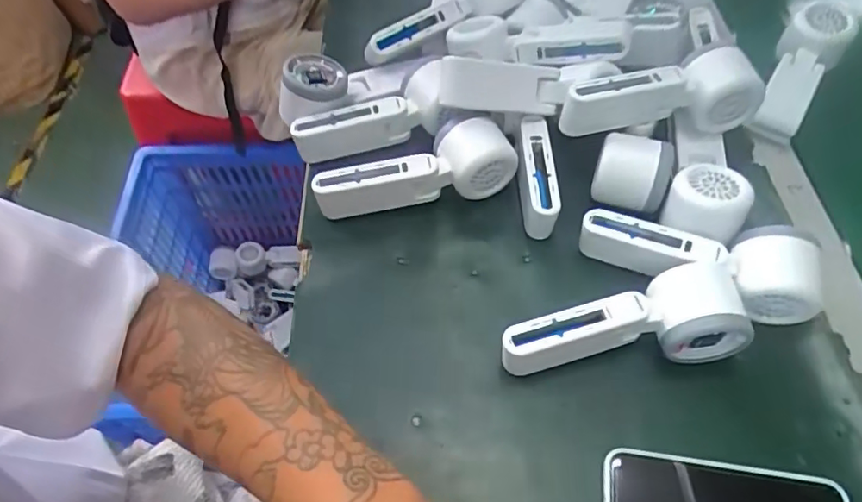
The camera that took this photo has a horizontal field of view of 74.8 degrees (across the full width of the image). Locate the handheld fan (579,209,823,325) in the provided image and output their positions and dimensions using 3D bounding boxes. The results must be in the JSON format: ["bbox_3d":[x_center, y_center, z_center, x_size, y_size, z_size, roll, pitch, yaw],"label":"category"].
[{"bbox_3d":[0.192,0.009,0.412,0.163,0.048,0.055,12,58,8],"label":"handheld fan"}]

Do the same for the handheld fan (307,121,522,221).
[{"bbox_3d":[-0.015,-0.064,0.464,0.162,0.051,0.050,-12,58,-7],"label":"handheld fan"}]

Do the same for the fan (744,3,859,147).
[{"bbox_3d":[0.341,-0.166,0.523,0.054,0.042,0.175,30,62,19],"label":"fan"}]

